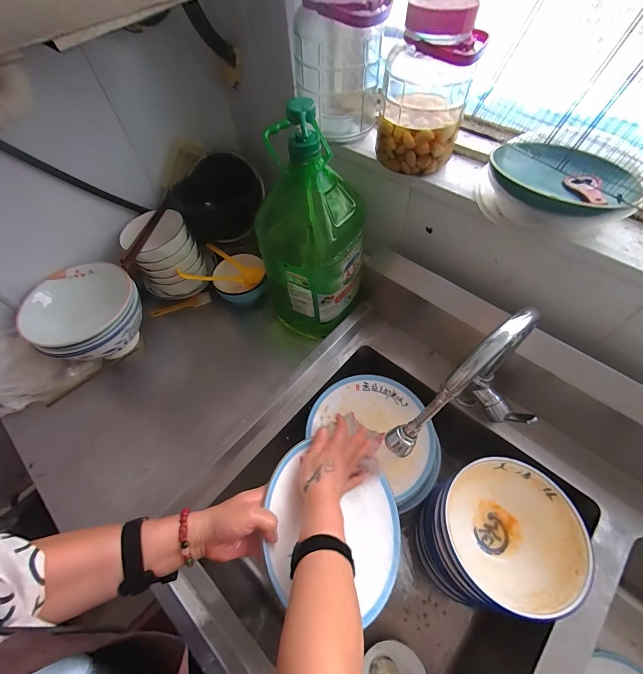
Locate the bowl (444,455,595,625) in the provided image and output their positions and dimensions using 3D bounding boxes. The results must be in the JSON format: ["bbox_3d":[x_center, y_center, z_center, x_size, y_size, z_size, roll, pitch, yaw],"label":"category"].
[{"bbox_3d":[0.294,0.304,0.520,0.191,0.088,0.196,-2,58,3],"label":"bowl"}]

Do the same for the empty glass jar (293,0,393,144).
[{"bbox_3d":[0.033,-0.517,0.595,0.150,0.228,0.182,2,58,5],"label":"empty glass jar"}]

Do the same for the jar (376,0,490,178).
[{"bbox_3d":[0.164,-0.384,0.524,0.130,0.206,0.103,11,59,10],"label":"jar"}]

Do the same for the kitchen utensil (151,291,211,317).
[{"bbox_3d":[-0.368,-0.080,0.863,0.154,0.029,0.010,-20,17,-1],"label":"kitchen utensil"}]

